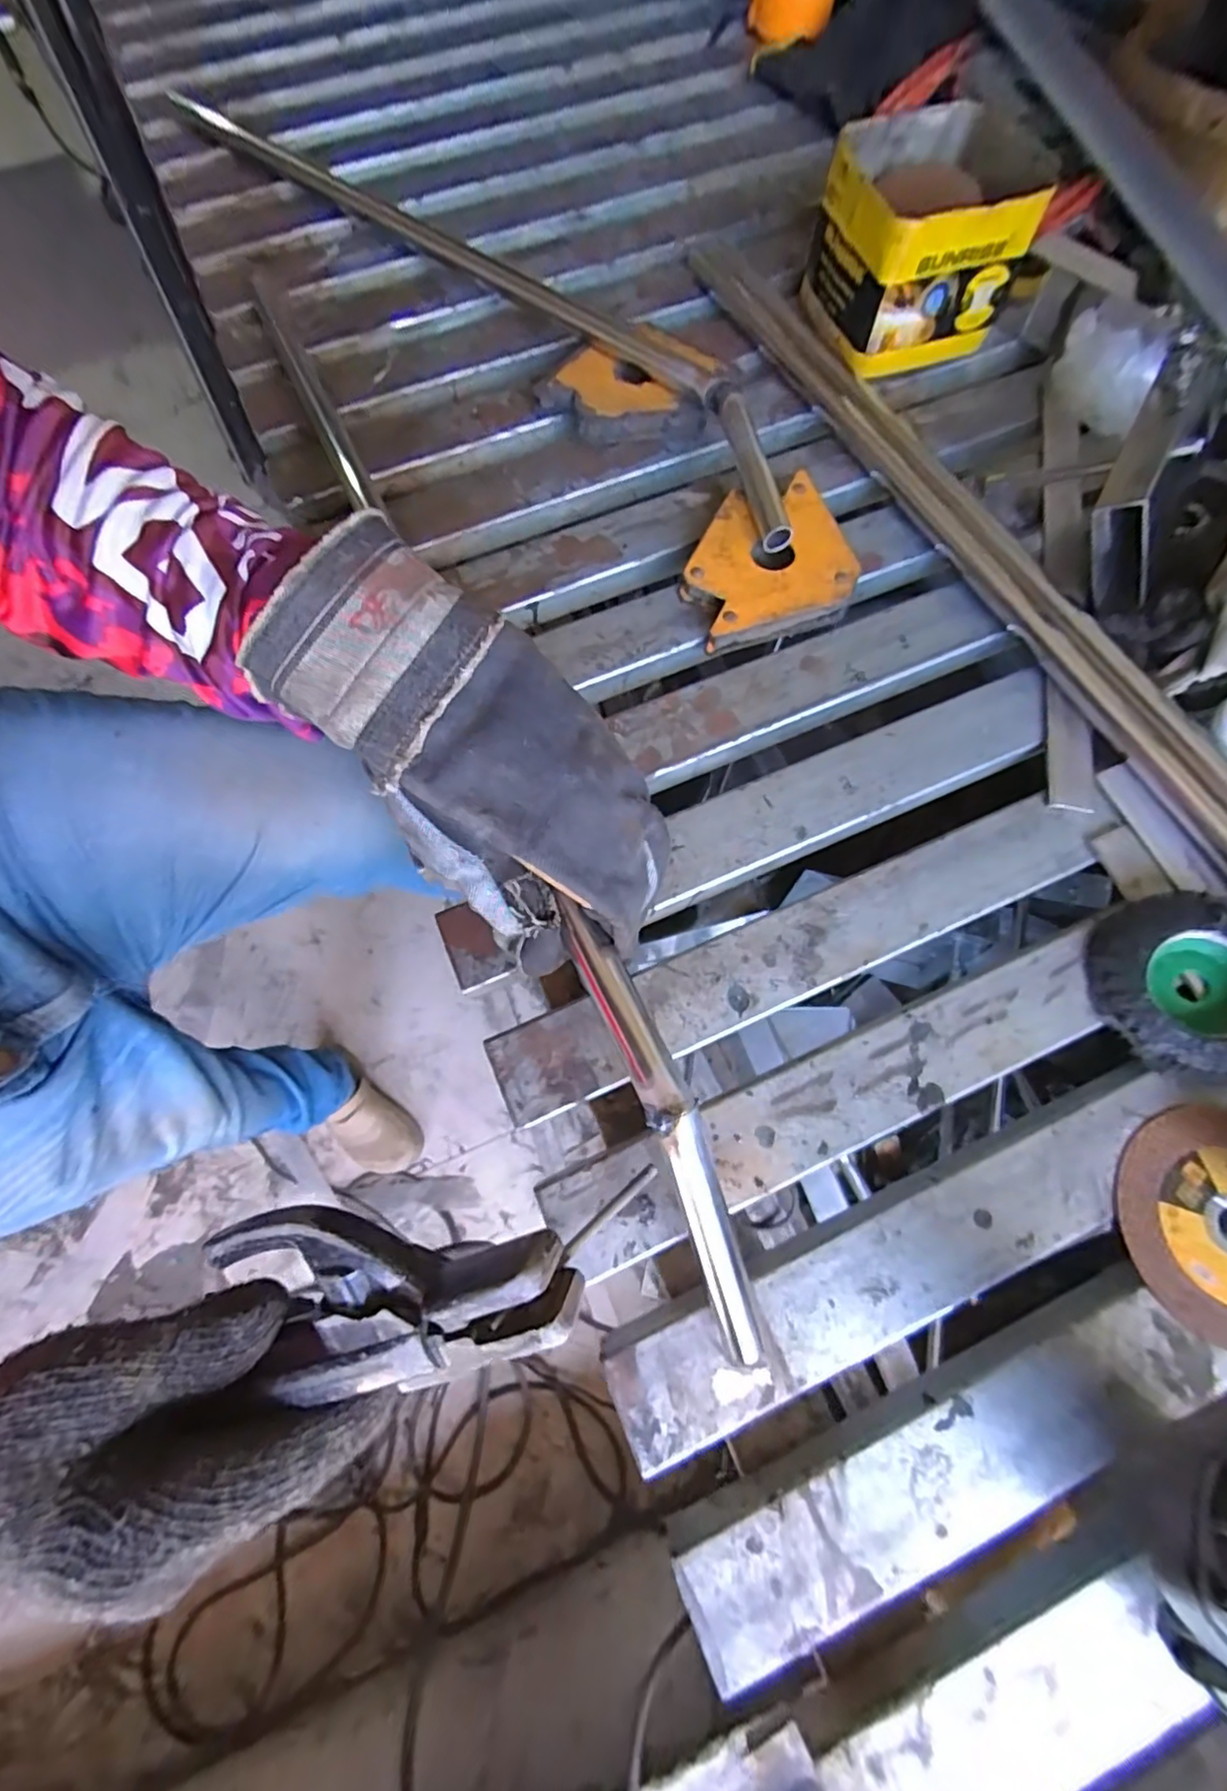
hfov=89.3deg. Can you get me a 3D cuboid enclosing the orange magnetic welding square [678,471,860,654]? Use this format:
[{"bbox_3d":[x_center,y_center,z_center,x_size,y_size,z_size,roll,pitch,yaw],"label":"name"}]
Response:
[{"bbox_3d":[0.098,-0.218,0.410,0.106,0.026,0.099,-18,72,-5],"label":"orange magnetic welding square"}]

